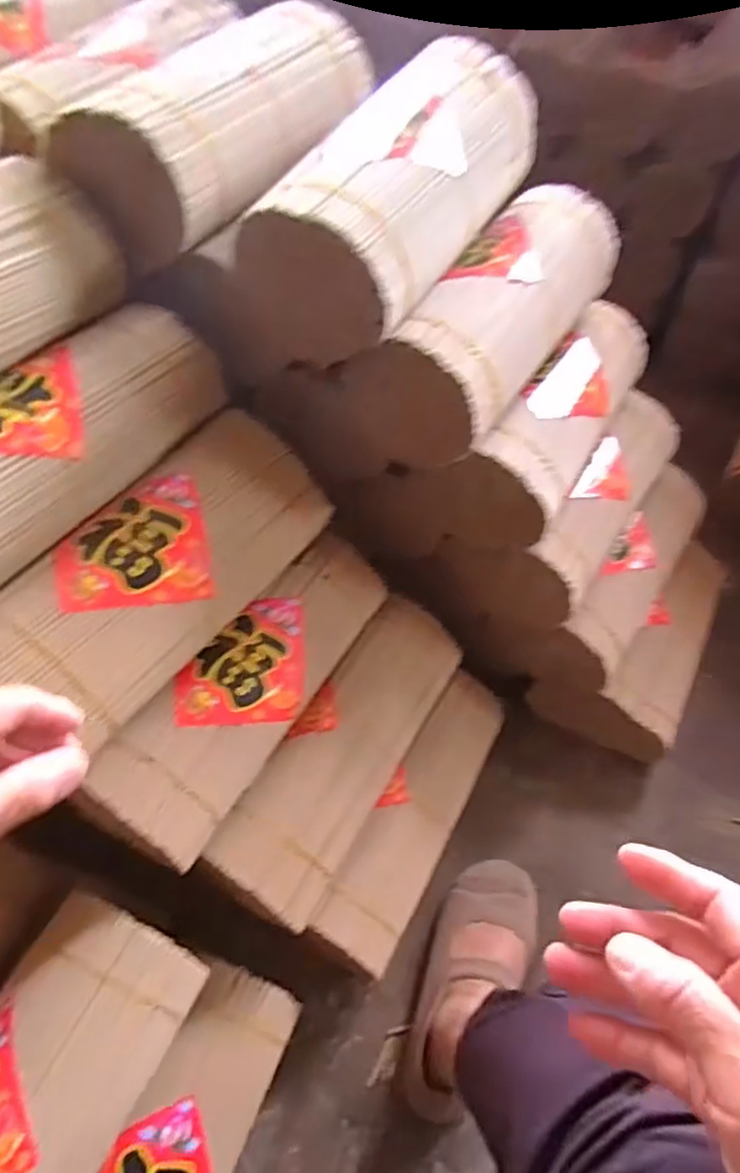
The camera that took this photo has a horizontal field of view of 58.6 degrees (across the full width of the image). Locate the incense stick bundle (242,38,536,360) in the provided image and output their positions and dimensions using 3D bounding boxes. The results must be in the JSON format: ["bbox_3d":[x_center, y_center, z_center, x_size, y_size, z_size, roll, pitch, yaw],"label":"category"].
[{"bbox_3d":[0.025,-0.348,0.600,0.146,0.136,0.313,23,57,15],"label":"incense stick bundle"}]

